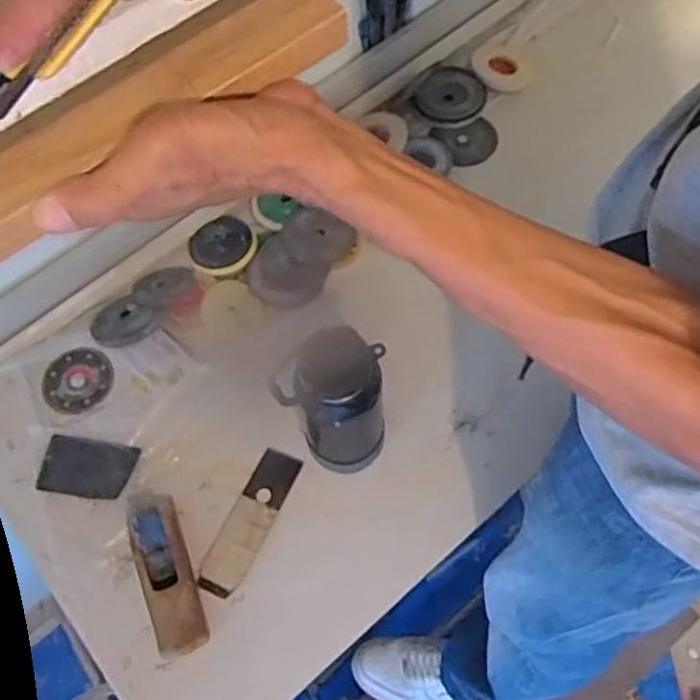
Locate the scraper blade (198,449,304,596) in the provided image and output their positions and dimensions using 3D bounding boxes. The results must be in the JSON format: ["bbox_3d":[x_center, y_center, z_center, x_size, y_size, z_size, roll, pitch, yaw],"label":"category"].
[{"bbox_3d":[-0.116,0.199,0.821,0.049,0.007,0.173,21,66,16],"label":"scraper blade"}]

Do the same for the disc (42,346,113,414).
[{"bbox_3d":[-0.351,0.039,0.907,0.089,0.012,0.082,-1,65,2],"label":"disc"}]

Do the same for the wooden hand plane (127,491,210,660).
[{"bbox_3d":[-0.208,0.238,0.776,0.057,0.051,0.188,-21,66,-7],"label":"wooden hand plane"}]

